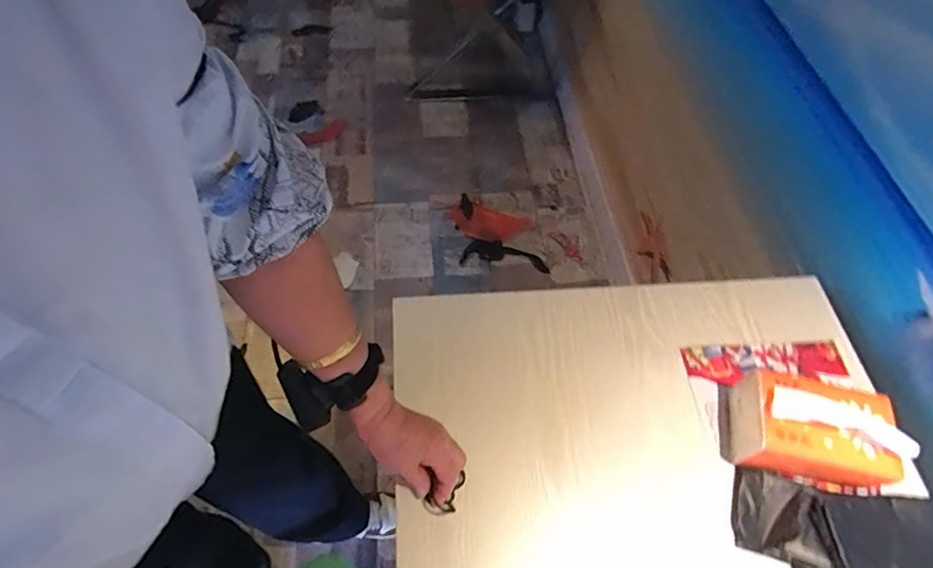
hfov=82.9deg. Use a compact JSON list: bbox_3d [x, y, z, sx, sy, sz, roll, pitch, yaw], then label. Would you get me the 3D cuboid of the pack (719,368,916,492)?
[{"bbox_3d":[0.382,0.160,0.579,0.158,0.089,0.095,14,57,4],"label":"pack"}]

